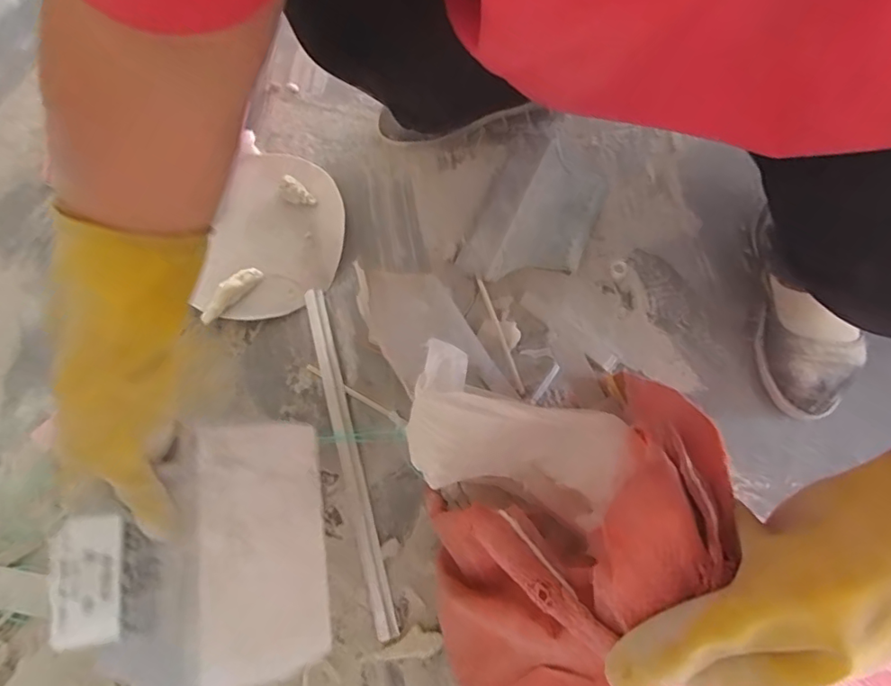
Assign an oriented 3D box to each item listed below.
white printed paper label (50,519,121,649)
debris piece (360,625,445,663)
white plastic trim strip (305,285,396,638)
[{"bbox_3d":[-0.240,0.157,0.356,0.038,0.010,0.079,1,73,-31],"label":"white printed paper label"},{"bbox_3d":[-0.039,0.265,0.471,0.070,0.007,0.023,-5,72,-1],"label":"debris piece"},{"bbox_3d":[-0.095,0.103,0.528,0.019,0.017,0.346,-15,72,-4],"label":"white plastic trim strip"}]

